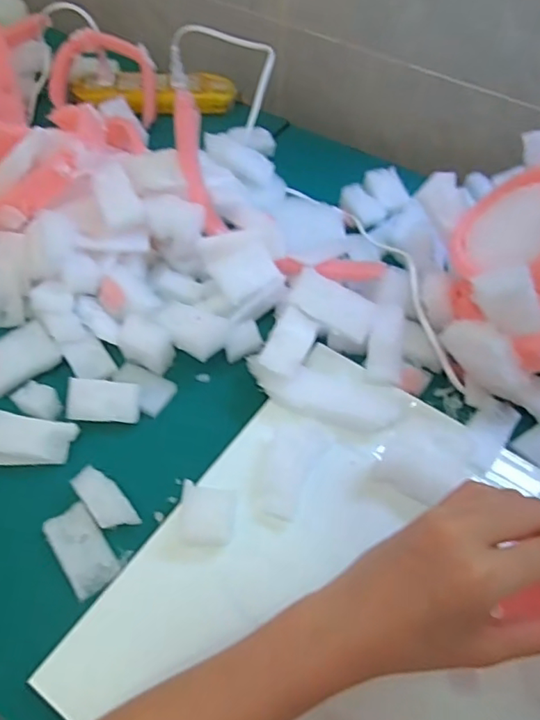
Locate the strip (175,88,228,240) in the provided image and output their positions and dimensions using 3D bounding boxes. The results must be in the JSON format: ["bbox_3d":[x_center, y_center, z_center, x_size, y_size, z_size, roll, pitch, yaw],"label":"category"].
[{"bbox_3d":[-0.060,-0.159,0.460,0.025,0.113,0.017,-17,28,-11],"label":"strip"}]

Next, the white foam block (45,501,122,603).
[{"bbox_3d":[-0.119,0.122,0.355,0.030,0.010,0.055,-32,64,-18],"label":"white foam block"}]

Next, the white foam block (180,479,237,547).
[{"bbox_3d":[-0.040,0.099,0.358,0.034,0.008,0.037,4,59,2],"label":"white foam block"}]

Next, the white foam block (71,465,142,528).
[{"bbox_3d":[-0.108,0.093,0.364,0.022,0.015,0.048,-37,66,-21],"label":"white foam block"}]

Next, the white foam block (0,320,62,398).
[{"bbox_3d":[-0.193,-0.001,0.424,0.056,0.010,0.040,-40,93,-20],"label":"white foam block"}]

